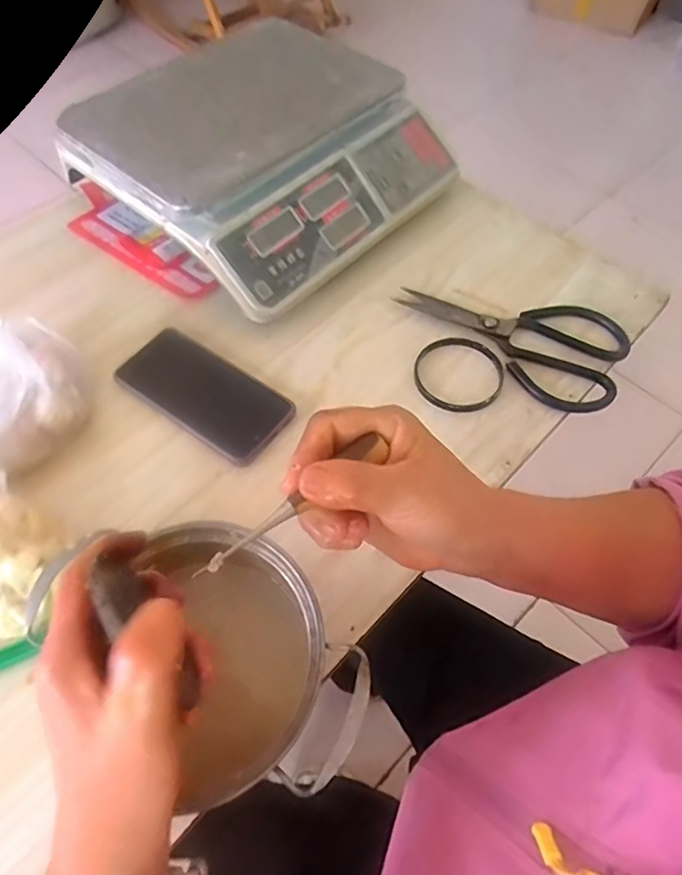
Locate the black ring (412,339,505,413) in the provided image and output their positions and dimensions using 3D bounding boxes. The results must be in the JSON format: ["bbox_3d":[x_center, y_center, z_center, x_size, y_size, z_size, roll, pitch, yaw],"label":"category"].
[{"bbox_3d":[0.111,-0.060,0.547,0.083,0.011,0.087,0,58,0],"label":"black ring"}]

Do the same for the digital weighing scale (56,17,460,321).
[{"bbox_3d":[-0.087,-0.312,0.640,0.322,0.107,0.315,37,65,20],"label":"digital weighing scale"}]

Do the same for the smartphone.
[{"bbox_3d":[-0.125,-0.042,0.529,0.166,0.014,0.079,33,64,18],"label":"smartphone"}]

